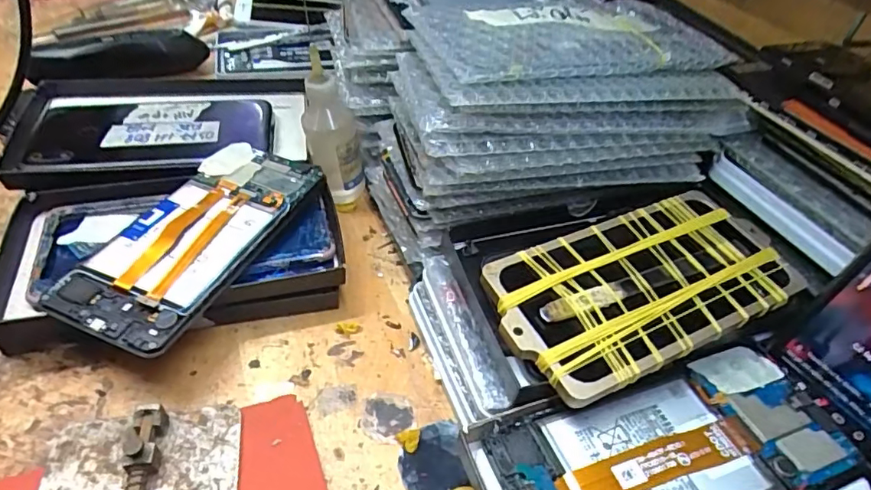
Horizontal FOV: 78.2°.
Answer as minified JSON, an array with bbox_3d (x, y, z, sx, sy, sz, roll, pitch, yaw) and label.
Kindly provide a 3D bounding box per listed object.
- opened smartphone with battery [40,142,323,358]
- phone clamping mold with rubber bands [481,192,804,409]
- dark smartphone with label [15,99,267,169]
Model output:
[{"bbox_3d":[-0.131,-0.007,0.297,0.071,0.014,0.146,18,45,12],"label":"opened smartphone with battery"},{"bbox_3d":[0.105,0.018,0.268,0.157,0.012,0.077,-18,53,-20],"label":"phone clamping mold with rubber bands"},{"bbox_3d":[-0.194,-0.079,0.366,0.149,0.007,0.076,-2,44,-9],"label":"dark smartphone with label"}]

